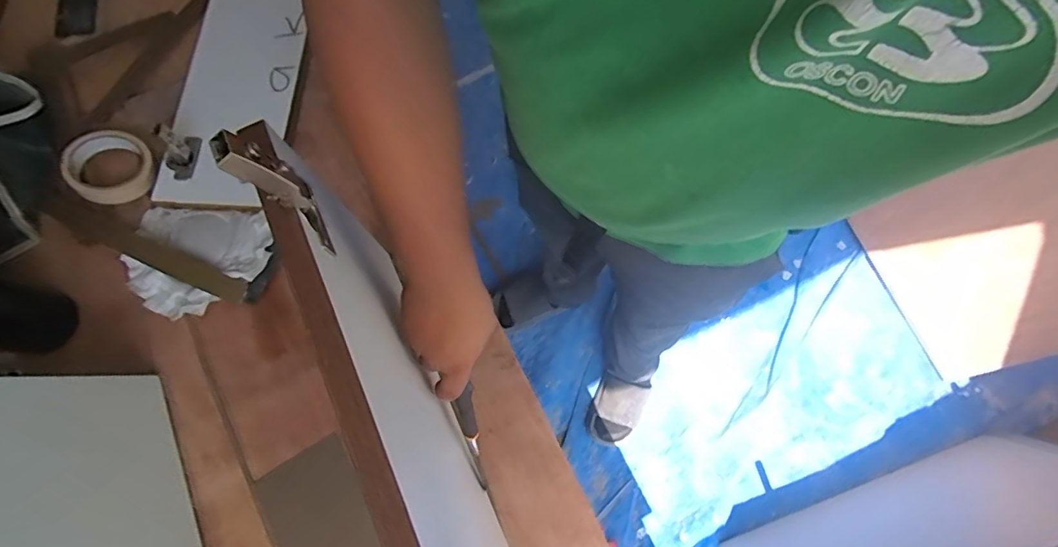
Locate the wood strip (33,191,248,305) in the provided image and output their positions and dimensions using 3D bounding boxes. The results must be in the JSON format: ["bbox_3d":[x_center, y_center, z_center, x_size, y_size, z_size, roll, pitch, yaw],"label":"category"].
[{"bbox_3d":[-0.500,-0.037,0.652,0.308,0.009,0.033,24,74,5],"label":"wood strip"}]

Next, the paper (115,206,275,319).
[{"bbox_3d":[-0.424,-0.017,0.651,0.176,0.017,0.144,4,74,-1],"label":"paper"}]

